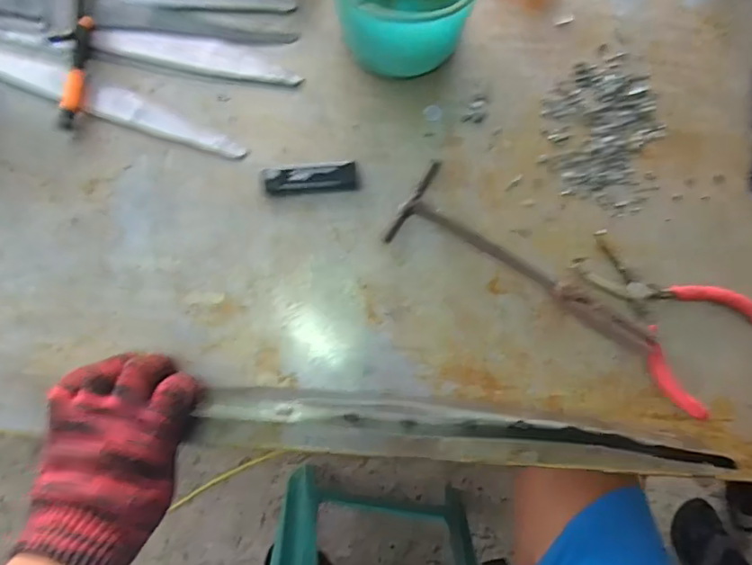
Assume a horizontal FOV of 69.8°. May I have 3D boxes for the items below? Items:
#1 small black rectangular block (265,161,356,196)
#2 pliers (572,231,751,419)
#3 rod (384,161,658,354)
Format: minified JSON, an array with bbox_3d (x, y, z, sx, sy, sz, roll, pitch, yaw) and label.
[{"bbox_3d":[-0.052,-0.085,0.438,0.074,0.011,0.022,-5,81,-2],"label":"small black rectangular block"},{"bbox_3d":[0.223,0.022,0.423,0.145,0.013,0.097,40,83,5],"label":"pliers"},{"bbox_3d":[0.119,-0.006,0.423,0.223,0.019,0.069,34,82,4],"label":"rod"}]

